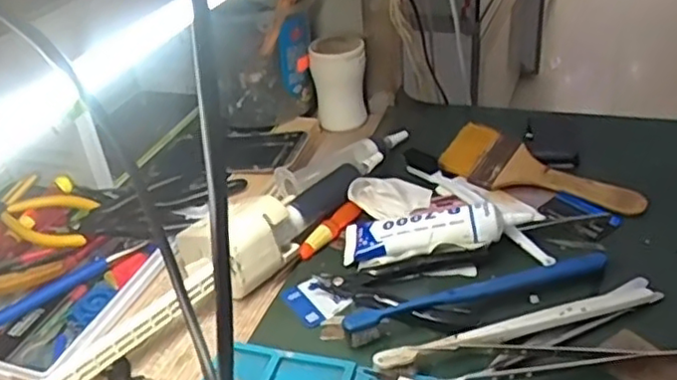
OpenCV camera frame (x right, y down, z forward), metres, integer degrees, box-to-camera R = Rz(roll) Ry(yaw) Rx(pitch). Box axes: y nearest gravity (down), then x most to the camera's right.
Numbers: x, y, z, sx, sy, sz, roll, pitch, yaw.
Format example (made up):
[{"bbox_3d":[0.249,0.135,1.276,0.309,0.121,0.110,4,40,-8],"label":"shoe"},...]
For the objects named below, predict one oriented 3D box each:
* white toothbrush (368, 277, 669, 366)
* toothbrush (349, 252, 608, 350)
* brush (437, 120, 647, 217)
[{"bbox_3d":[0.116,0.083,0.417,0.190,0.009,0.021,-14,34,-11],"label":"white toothbrush"},{"bbox_3d":[0.092,0.063,0.441,0.184,0.015,0.027,-14,34,-11],"label":"toothbrush"},{"bbox_3d":[0.168,-0.018,0.552,0.161,0.025,0.057,17,40,32],"label":"brush"}]

